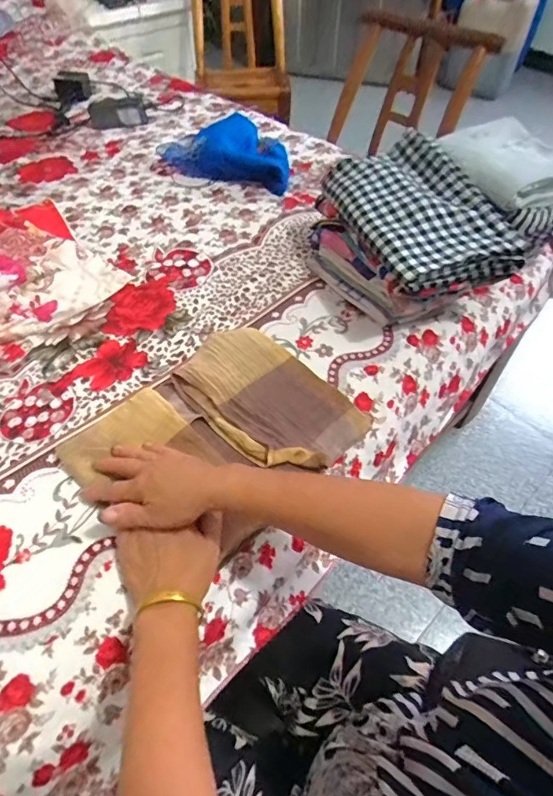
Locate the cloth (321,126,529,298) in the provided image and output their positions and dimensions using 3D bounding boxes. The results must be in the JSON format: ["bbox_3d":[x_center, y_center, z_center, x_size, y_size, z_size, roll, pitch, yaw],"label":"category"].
[{"bbox_3d":[0.187,-0.260,0.615,0.166,0.066,0.279,-14,55,-11],"label":"cloth"}]

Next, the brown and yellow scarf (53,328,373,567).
[{"bbox_3d":[-0.057,0.036,0.504,0.230,0.024,0.266,32,59,21],"label":"brown and yellow scarf"}]

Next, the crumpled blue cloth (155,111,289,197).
[{"bbox_3d":[-0.093,-0.531,0.954,0.295,0.055,0.196,18,54,12],"label":"crumpled blue cloth"}]

